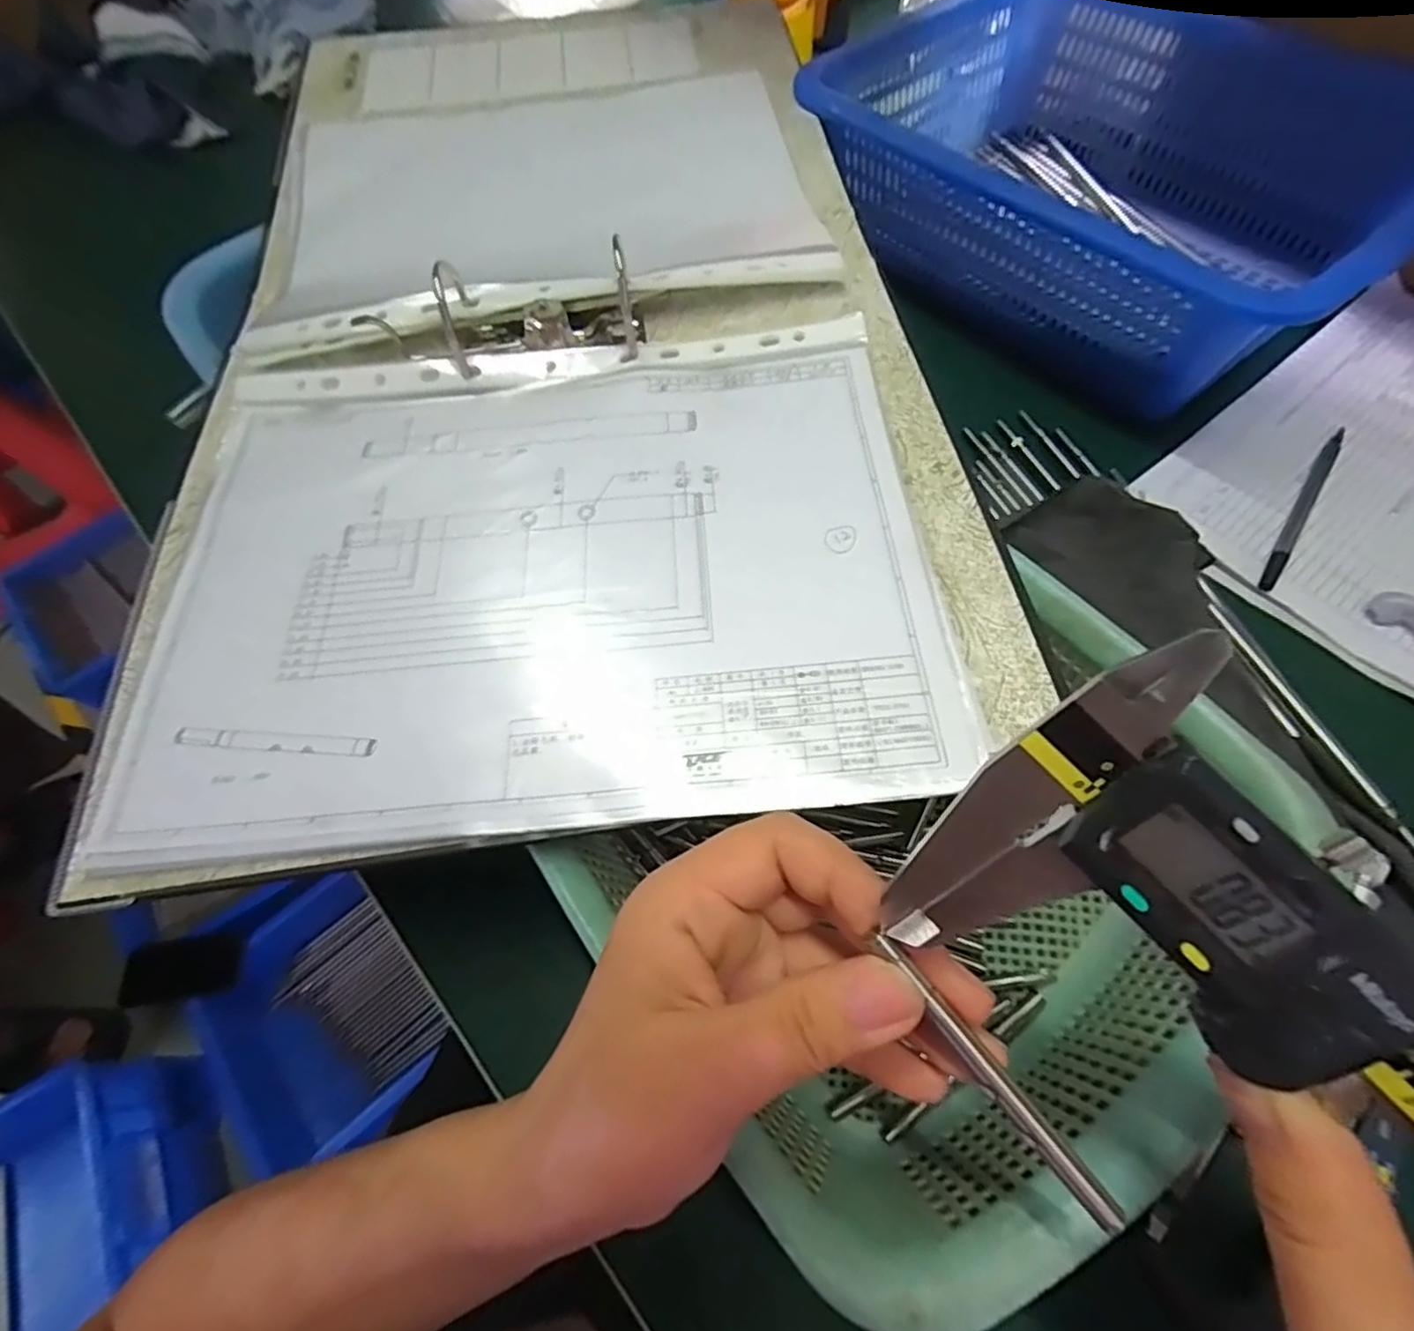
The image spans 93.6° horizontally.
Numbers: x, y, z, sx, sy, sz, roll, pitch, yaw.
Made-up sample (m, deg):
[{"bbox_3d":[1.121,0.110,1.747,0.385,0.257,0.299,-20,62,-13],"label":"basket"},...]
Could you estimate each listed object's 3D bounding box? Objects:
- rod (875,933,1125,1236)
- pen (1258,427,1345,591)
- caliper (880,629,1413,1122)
[{"bbox_3d":[0.065,0.093,0.148,0.006,0.004,0.079,-39,87,-15],"label":"rod"},{"bbox_3d":[0.338,-0.091,0.375,0.009,0.005,0.137,33,69,18],"label":"pen"},{"bbox_3d":[0.157,0.095,0.105,0.257,0.013,0.079,35,114,12],"label":"caliper"}]

